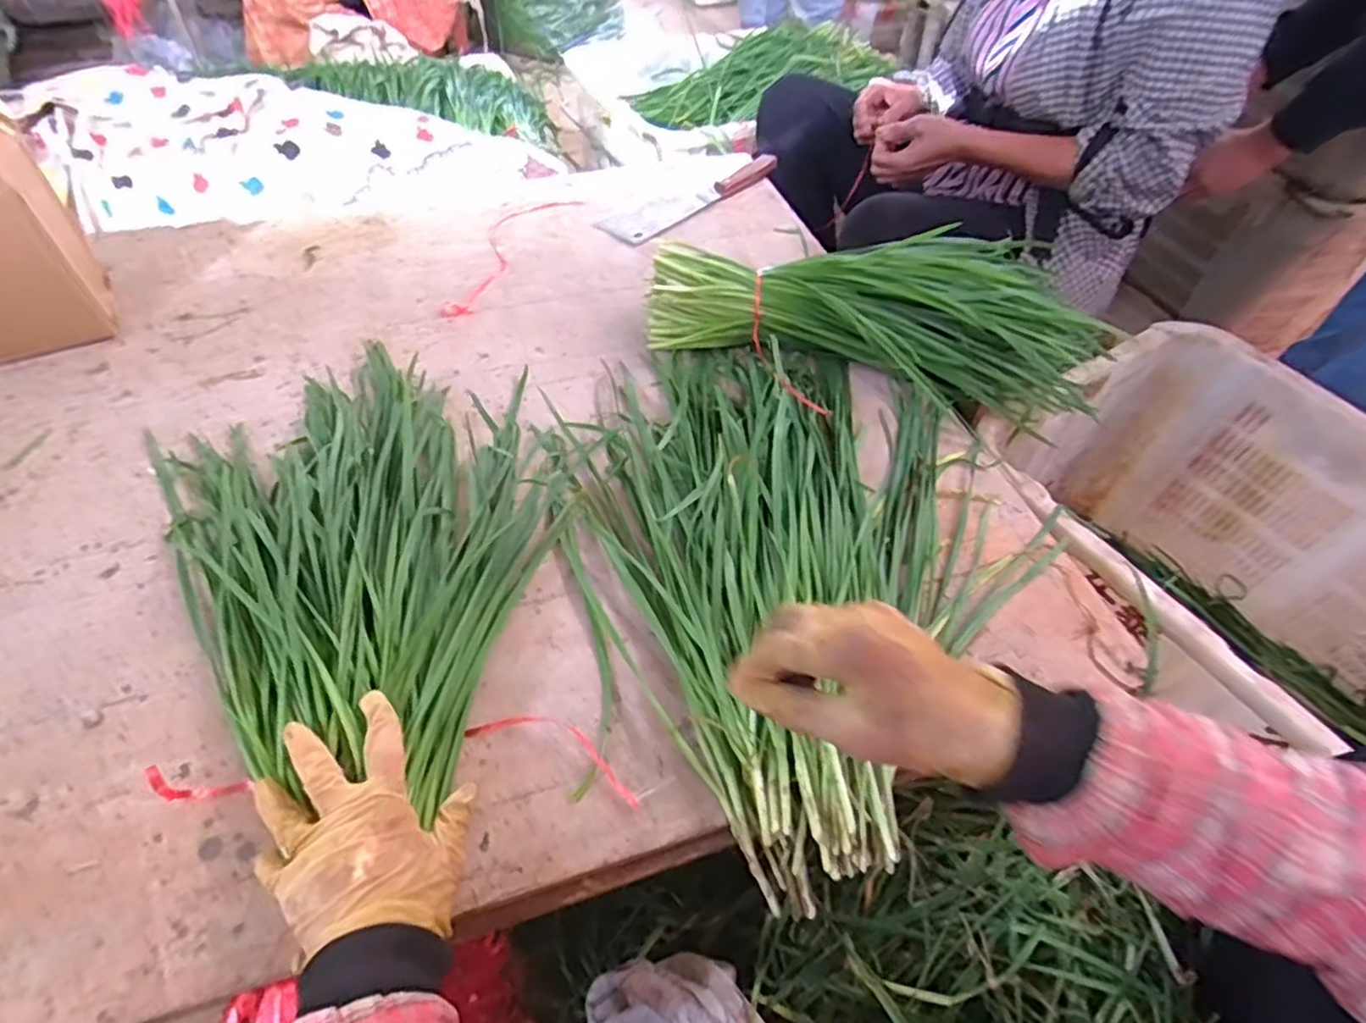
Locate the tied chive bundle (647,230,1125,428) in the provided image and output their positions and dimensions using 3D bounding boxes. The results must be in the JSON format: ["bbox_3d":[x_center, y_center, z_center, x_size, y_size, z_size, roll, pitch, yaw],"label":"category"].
[{"bbox_3d":[0.209,-0.213,0.733,0.484,0.121,0.163,9,52,5],"label":"tied chive bundle"}]

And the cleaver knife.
[{"bbox_3d":[0.011,-0.459,0.959,0.284,0.019,0.090,-36,61,-26],"label":"cleaver knife"}]

